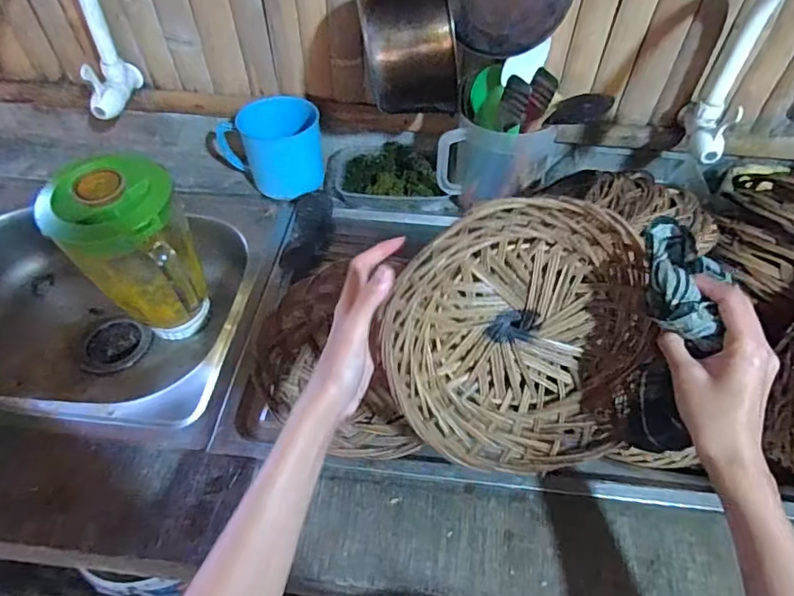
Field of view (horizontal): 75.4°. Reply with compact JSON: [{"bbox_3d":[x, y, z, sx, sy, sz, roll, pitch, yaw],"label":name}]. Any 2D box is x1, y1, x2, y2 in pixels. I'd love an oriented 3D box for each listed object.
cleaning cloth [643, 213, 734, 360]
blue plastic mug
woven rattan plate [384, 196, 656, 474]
[{"bbox_3d":[0.205,-0.013,0.371,0.053,0.033,0.101,0,65,0],"label":"cleaning cloth"},{"bbox_3d":[-0.182,-0.217,0.761,0.138,0.115,0.093,-15,51,-13],"label":"blue plastic mug"},{"bbox_3d":[0.098,0.032,0.420,0.200,0.215,0.049,-16,15,4],"label":"woven rattan plate"}]

